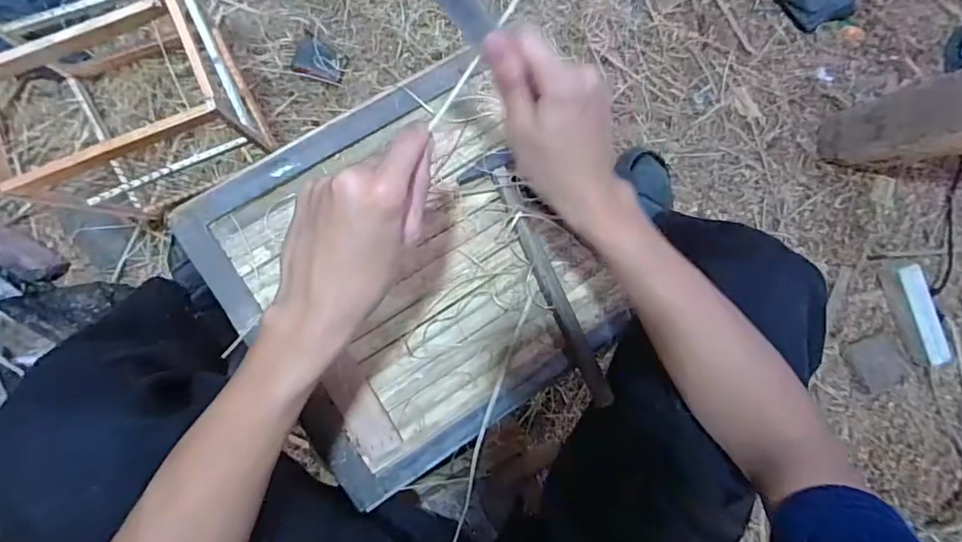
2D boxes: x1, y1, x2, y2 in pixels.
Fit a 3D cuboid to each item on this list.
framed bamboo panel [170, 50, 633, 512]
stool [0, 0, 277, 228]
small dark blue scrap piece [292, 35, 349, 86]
[{"bbox_3d":[-0.063,0.003,0.543,0.333,0.025,0.333,-34,95,-7],"label":"framed bamboo panel"},{"bbox_3d":[-0.419,-0.219,0.648,0.225,0.312,0.236,-22,93,-8],"label":"stool"},{"bbox_3d":[-0.261,-0.344,0.885,0.080,0.006,0.061,15,88,-8],"label":"small dark blue scrap piece"}]

